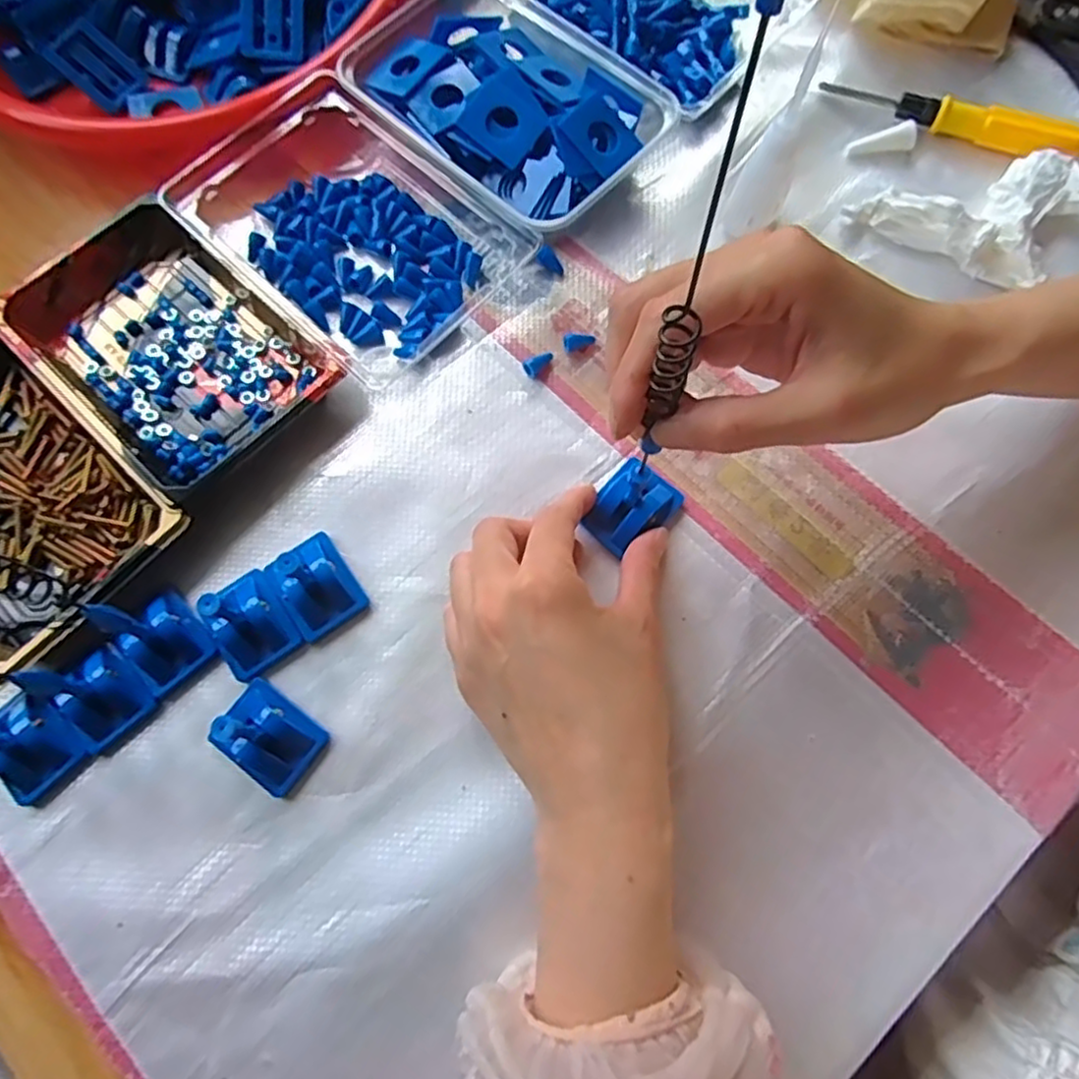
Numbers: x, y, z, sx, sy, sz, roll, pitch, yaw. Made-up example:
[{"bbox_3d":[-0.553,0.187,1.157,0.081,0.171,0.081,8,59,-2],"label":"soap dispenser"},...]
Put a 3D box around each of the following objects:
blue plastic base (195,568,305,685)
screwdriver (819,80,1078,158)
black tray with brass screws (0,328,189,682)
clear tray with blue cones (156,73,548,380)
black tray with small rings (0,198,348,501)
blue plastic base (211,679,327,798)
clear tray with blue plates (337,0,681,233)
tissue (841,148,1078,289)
[{"bbox_3d":[-0.134,0.037,0.319,0.032,0.025,0.045,-33,74,-8],"label":"blue plastic base"},{"bbox_3d":[0.230,-0.235,0.388,0.141,0.017,0.013,18,74,8],"label":"screwdriver"},{"bbox_3d":[-0.259,-0.020,0.337,0.160,0.024,0.112,41,78,13],"label":"black tray with brass screws"},{"bbox_3d":[-0.108,-0.172,0.375,0.177,0.035,0.113,38,78,13],"label":"clear tray with blue cones"},{"bbox_3d":[-0.188,-0.100,0.356,0.156,0.030,0.106,40,78,13],"label":"black tray with small rings"},{"bbox_3d":[-0.121,0.085,0.303,0.046,0.026,0.033,34,77,12],"label":"blue plastic base"},{"bbox_3d":[-0.019,-0.237,0.388,0.165,0.036,0.114,41,78,13],"label":"clear tray with blue plates"},{"bbox_3d":[0.230,-0.184,0.369,0.103,0.028,0.077,29,76,11],"label":"tissue"}]

